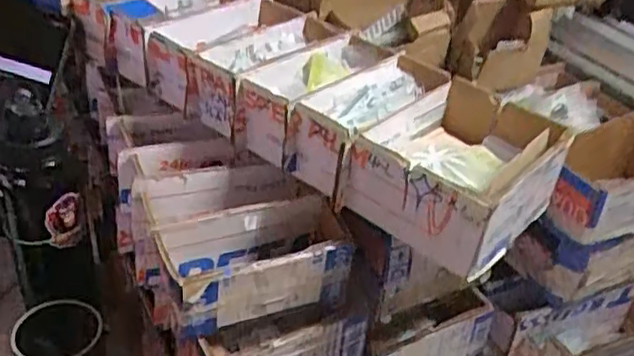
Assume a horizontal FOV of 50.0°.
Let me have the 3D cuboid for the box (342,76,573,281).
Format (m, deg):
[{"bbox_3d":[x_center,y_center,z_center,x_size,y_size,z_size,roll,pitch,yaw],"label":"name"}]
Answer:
[{"bbox_3d":[0.125,-0.007,0.592,0.134,0.074,0.178,30,41,31],"label":"box"}]

